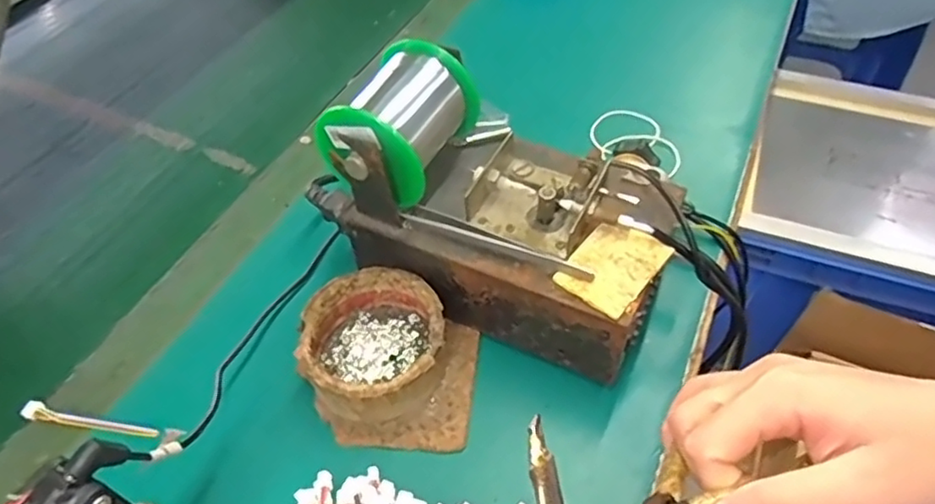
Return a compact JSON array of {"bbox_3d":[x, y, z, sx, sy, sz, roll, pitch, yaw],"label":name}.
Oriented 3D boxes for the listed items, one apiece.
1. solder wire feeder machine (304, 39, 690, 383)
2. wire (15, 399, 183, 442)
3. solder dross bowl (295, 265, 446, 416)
[{"bbox_3d":[0.014,-0.036,0.387,0.223,0.131,0.129,19,54,16],"label":"solder wire feeder machine"},{"bbox_3d":[-0.214,0.100,0.367,0.098,0.004,0.011,8,51,9],"label":"wire"},{"bbox_3d":[-0.055,0.056,0.372,0.083,0.040,0.084,-1,51,1],"label":"solder dross bowl"}]

